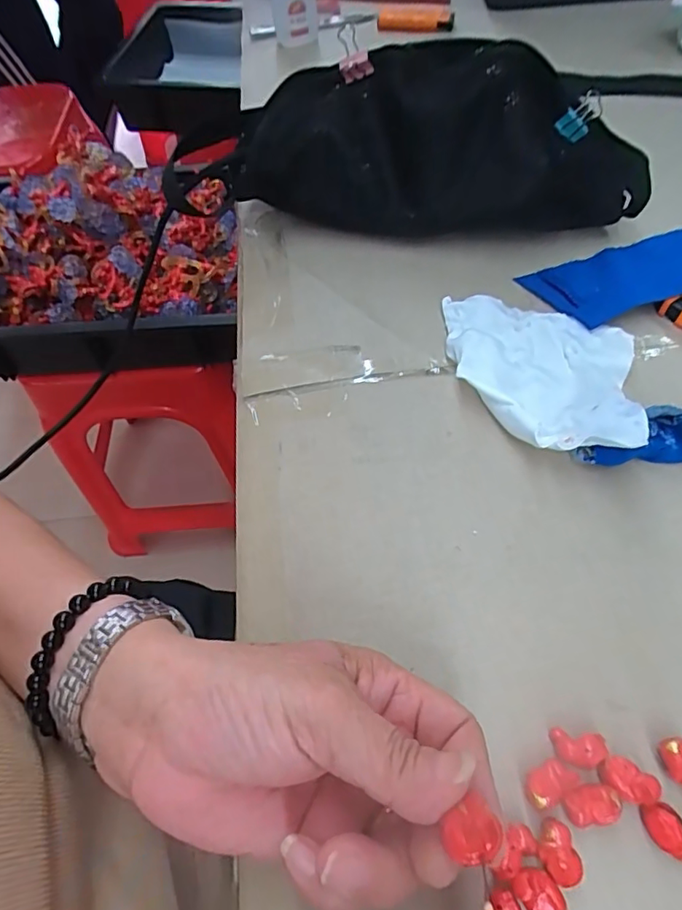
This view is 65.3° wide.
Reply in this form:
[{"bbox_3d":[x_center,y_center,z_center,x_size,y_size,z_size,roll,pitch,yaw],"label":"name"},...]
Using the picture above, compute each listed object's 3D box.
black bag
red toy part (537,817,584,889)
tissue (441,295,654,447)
[{"bbox_3d":[0.043,-0.212,0.368,0.317,0.099,0.068,2,60,6],"label":"black bag"},{"bbox_3d":[0.082,0.151,0.202,0.014,0.008,0.022,-14,60,-4],"label":"red toy part"},{"bbox_3d":[0.112,-0.053,0.308,0.109,0.027,0.108,12,62,11],"label":"tissue"}]

